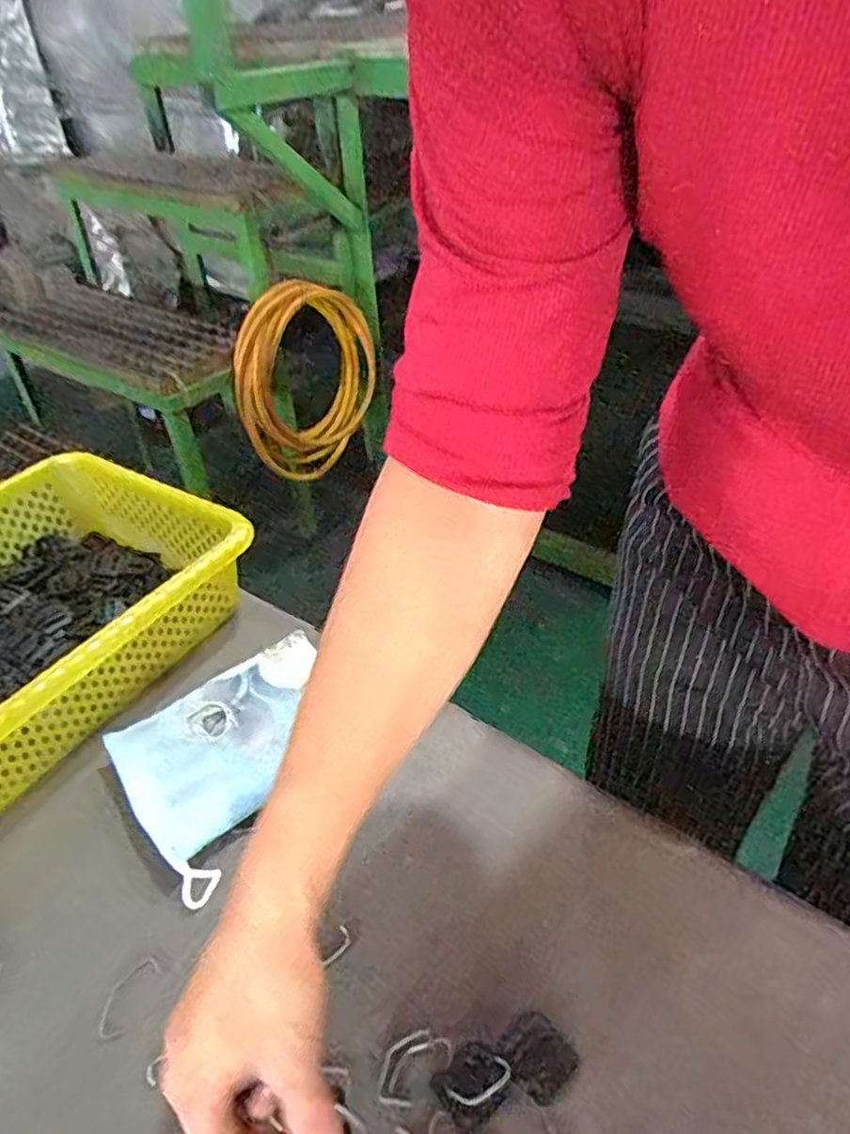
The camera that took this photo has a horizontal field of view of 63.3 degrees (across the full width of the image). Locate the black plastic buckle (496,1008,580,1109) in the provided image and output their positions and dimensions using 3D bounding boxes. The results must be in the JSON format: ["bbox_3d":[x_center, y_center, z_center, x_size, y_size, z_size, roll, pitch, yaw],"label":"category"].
[{"bbox_3d":[0.056,0.245,0.347,0.032,0.004,0.035,-33,49,-32],"label":"black plastic buckle"}]

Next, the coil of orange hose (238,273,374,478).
[{"bbox_3d":[-0.229,-0.369,1.418,0.079,0.395,0.359,21,46,26],"label":"coil of orange hose"}]

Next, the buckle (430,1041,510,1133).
[{"bbox_3d":[0.023,0.252,0.337,0.034,0.006,0.029,-30,47,-30],"label":"buckle"}]

